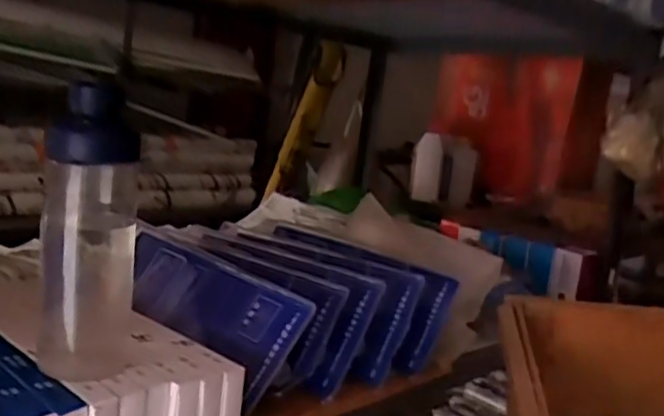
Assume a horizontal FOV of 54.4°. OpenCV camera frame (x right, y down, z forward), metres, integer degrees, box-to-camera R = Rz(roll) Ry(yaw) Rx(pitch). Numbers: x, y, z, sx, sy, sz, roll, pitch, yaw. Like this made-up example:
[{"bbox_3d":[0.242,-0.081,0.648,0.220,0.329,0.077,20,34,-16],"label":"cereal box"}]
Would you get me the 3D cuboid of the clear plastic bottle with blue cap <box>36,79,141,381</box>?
[{"bbox_3d":[-0.187,0.024,0.501,0.067,0.224,0.069,4,9,-19],"label":"clear plastic bottle with blue cap"}]

